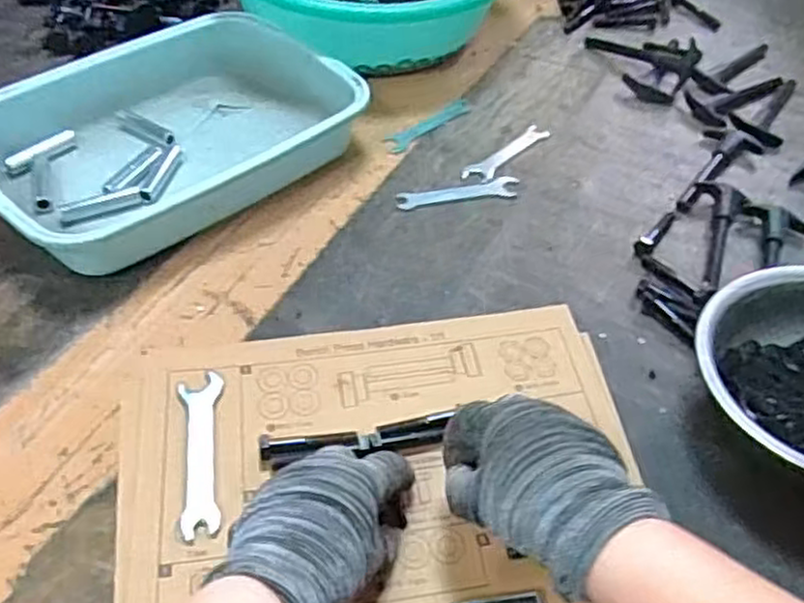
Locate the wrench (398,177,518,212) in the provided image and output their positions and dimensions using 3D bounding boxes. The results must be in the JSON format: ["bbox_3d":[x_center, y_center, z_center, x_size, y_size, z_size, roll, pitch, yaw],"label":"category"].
[{"bbox_3d":[0.051,-0.096,0.644,0.110,0.004,0.022,-9,48,-10],"label":"wrench"}]

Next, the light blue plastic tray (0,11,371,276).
[{"bbox_3d":[-0.216,-0.154,0.650,0.302,0.062,0.234,-34,56,-28],"label":"light blue plastic tray"}]

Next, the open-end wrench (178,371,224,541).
[{"bbox_3d":[-0.122,0.091,0.446,0.026,0.005,0.111,-8,48,-9],"label":"open-end wrench"}]

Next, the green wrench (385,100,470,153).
[{"bbox_3d":[0.027,-0.174,0.716,0.024,0.004,0.117,35,55,28],"label":"green wrench"}]

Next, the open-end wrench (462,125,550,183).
[{"bbox_3d":[0.100,-0.139,0.683,0.026,0.008,0.112,36,56,28],"label":"open-end wrench"}]

